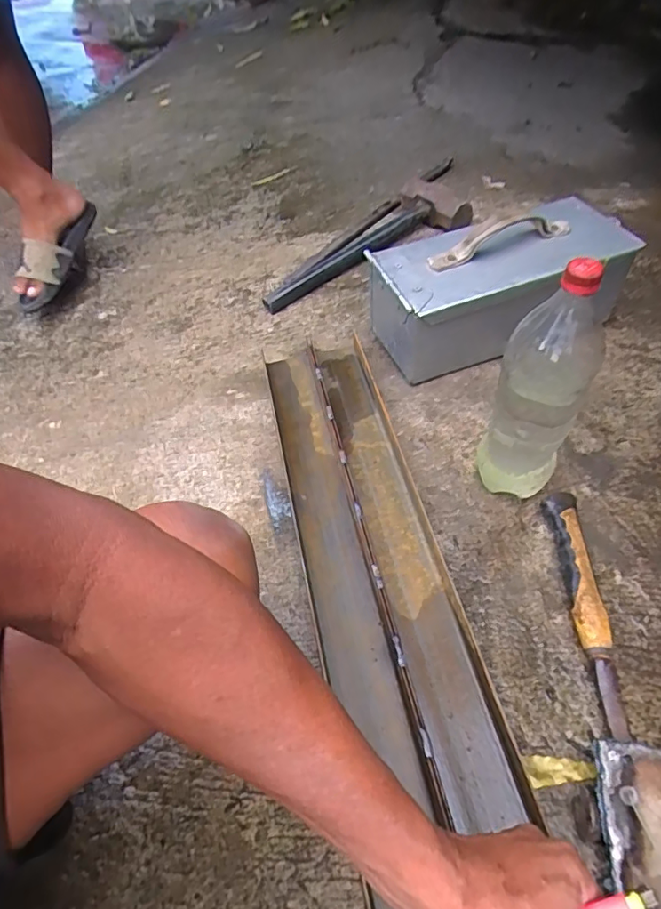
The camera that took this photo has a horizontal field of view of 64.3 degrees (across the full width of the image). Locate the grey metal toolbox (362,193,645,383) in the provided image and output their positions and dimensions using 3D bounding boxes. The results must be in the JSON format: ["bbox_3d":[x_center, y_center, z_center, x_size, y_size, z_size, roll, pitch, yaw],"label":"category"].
[{"bbox_3d":[0.246,-0.249,0.782,0.351,0.161,0.156,-13,52,-10],"label":"grey metal toolbox"}]

